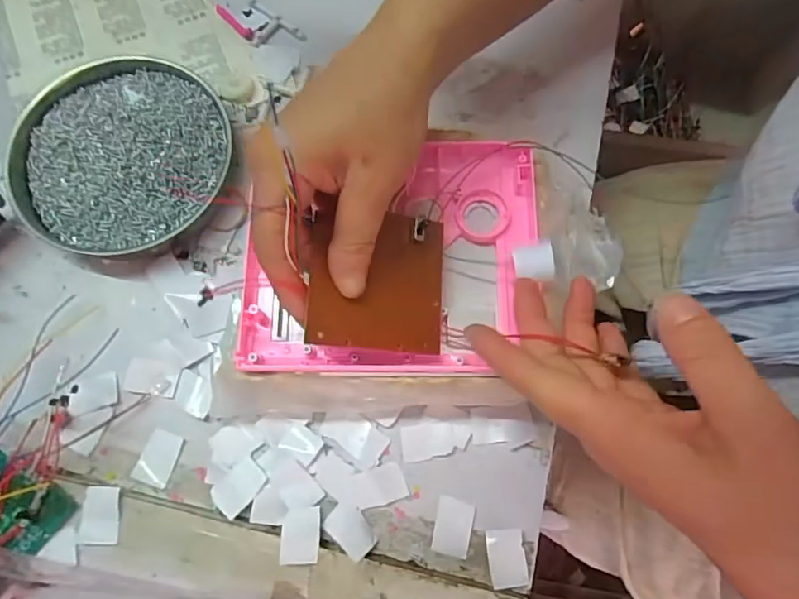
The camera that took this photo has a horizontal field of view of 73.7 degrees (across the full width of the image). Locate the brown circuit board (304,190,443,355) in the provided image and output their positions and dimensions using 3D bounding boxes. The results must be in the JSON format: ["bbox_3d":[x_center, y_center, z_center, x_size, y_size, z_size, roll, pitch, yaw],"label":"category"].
[{"bbox_3d":[-0.010,-0.012,0.272,0.073,0.010,0.072,7,77,-21],"label":"brown circuit board"}]

